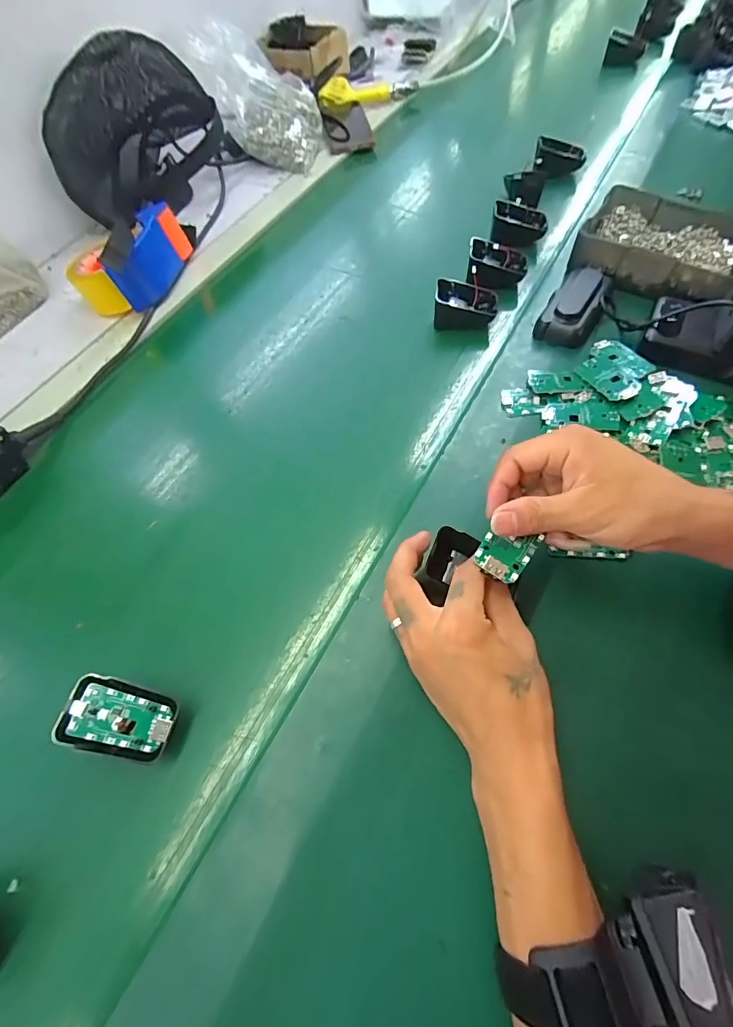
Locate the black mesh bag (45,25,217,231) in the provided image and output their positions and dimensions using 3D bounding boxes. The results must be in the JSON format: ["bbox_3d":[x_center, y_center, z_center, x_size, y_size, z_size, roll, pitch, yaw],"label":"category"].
[{"bbox_3d":[-0.331,-0.542,0.635,0.121,0.169,0.208,17,63,17],"label":"black mesh bag"}]

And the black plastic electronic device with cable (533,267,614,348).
[{"bbox_3d":[0.221,-0.222,0.461,0.051,0.025,0.107,26,66,21],"label":"black plastic electronic device with cable"}]

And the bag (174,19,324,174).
[{"bbox_3d":[-0.161,-0.658,0.694,0.194,0.143,0.129,32,68,23],"label":"bag"}]

